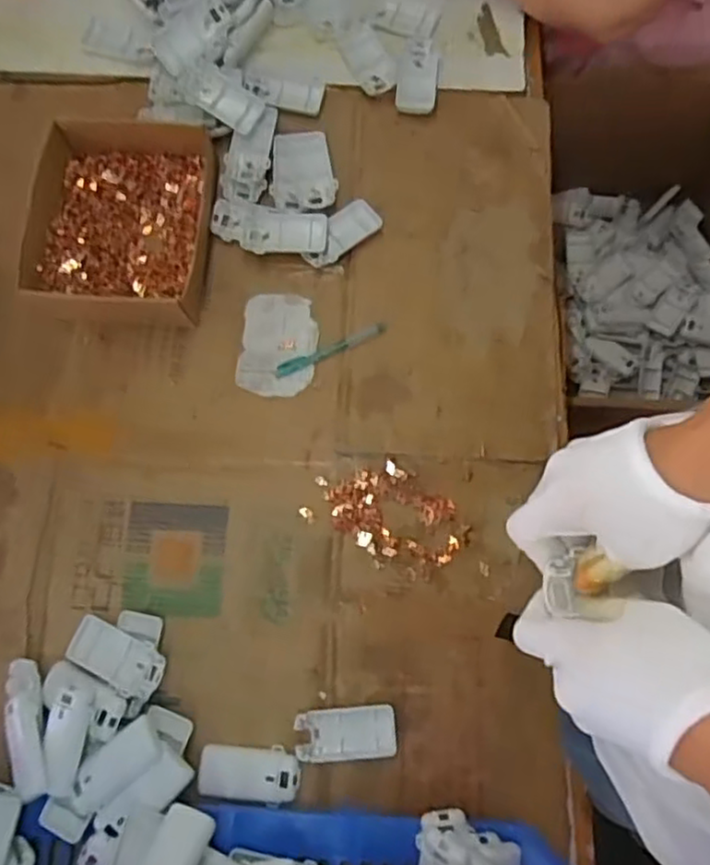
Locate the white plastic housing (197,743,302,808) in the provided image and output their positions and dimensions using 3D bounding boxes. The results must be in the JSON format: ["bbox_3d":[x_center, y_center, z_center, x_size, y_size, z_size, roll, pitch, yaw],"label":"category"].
[{"bbox_3d":[-0.101,0.327,0.643,0.095,0.013,0.049,9,80,2],"label":"white plastic housing"}]

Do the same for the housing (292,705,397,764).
[{"bbox_3d":[-0.009,0.294,0.655,0.096,0.015,0.047,-4,80,0],"label":"housing"}]

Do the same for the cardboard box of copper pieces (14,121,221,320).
[{"bbox_3d":[-0.258,-0.234,0.744,0.194,0.045,0.229,3,80,1],"label":"cardboard box of copper pieces"}]

